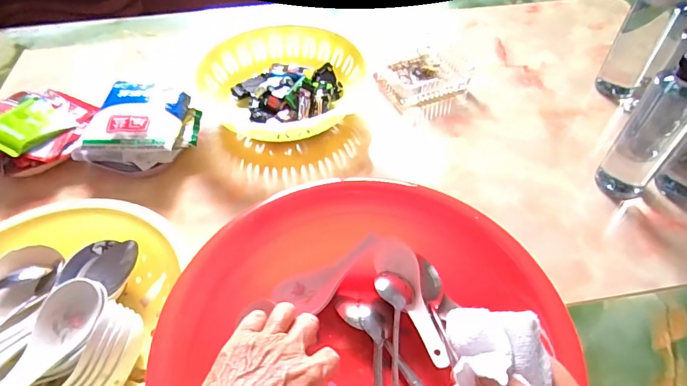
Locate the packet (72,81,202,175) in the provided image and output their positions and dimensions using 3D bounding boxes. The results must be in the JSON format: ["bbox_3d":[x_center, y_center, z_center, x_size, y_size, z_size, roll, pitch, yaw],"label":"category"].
[{"bbox_3d":[-0.253,-0.082,0.568,0.128,0.064,0.130,7,51,8],"label":"packet"}]

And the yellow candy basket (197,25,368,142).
[{"bbox_3d":[-0.085,-0.159,0.632,0.214,0.063,0.232,-1,50,1],"label":"yellow candy basket"}]

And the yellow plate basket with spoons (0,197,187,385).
[{"bbox_3d":[-0.273,0.121,0.388,0.215,0.081,0.260,-6,50,-3],"label":"yellow plate basket with spoons"}]

